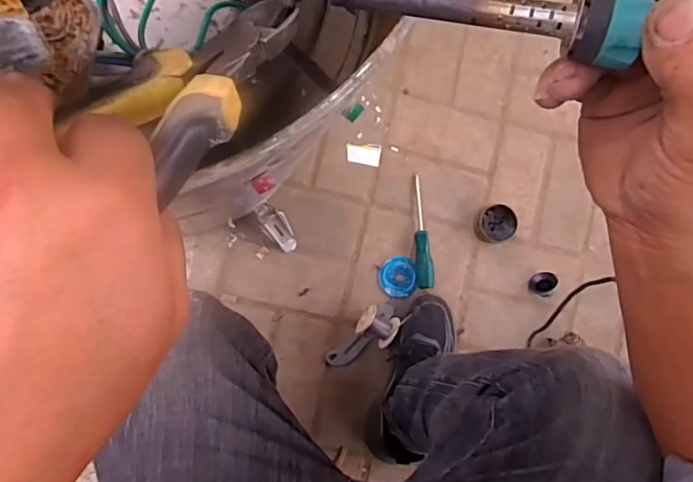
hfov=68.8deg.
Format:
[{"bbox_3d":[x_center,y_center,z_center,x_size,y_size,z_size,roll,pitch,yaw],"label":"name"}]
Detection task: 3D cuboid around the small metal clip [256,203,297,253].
[{"bbox_3d":[-0.110,-0.022,0.801,0.040,0.013,0.095,-38,124,-8],"label":"small metal clip"}]

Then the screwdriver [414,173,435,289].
[{"bbox_3d":[0.127,-0.016,0.846,0.026,0.024,0.189,-3,88,-9],"label":"screwdriver"}]

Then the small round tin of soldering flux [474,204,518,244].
[{"bbox_3d":[0.254,-0.029,0.862,0.067,0.029,0.061,0,88,-9],"label":"small round tin of soldering flux"}]

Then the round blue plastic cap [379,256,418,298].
[{"bbox_3d":[0.088,0.060,0.847,0.064,0.011,0.067,0,88,-9],"label":"round blue plastic cap"}]

